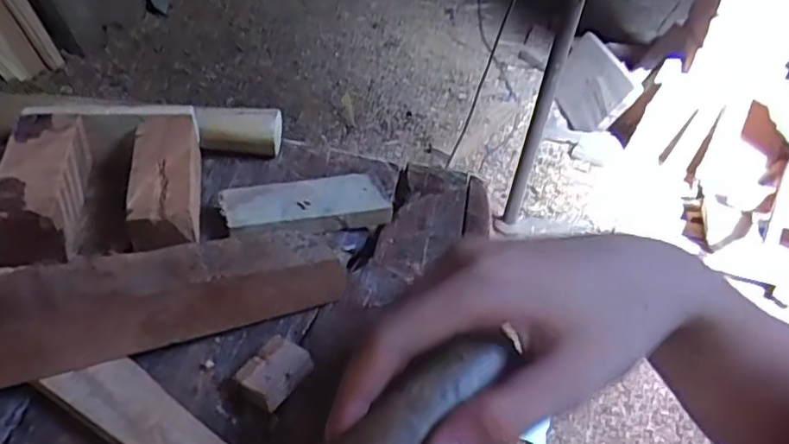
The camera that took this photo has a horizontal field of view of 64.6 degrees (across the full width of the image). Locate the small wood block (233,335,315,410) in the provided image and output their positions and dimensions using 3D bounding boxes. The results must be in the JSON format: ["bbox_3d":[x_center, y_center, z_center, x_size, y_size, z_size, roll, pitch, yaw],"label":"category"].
[{"bbox_3d":[-0.058,0.071,0.301,0.025,0.009,0.032,29,46,22],"label":"small wood block"}]

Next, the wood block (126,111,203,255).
[{"bbox_3d":[-0.136,-0.029,0.373,0.037,0.024,0.098,-4,43,-13],"label":"wood block"}]

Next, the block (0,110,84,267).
[{"bbox_3d":[-0.203,-0.022,0.360,0.035,0.036,0.094,-4,43,-13],"label":"block"}]

